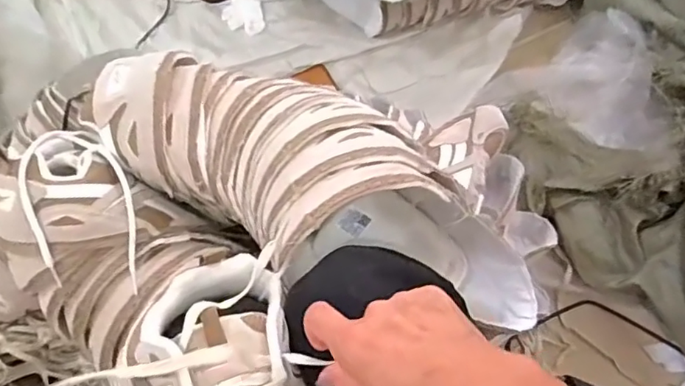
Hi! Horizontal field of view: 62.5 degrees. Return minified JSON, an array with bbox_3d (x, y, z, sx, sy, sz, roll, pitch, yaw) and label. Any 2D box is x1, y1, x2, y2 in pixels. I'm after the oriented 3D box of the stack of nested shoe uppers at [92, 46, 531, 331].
[{"bbox_3d":[-0.032,-0.005,0.488,0.419,0.125,0.157,37,74,16],"label":"stack of nested shoe uppers"}]

